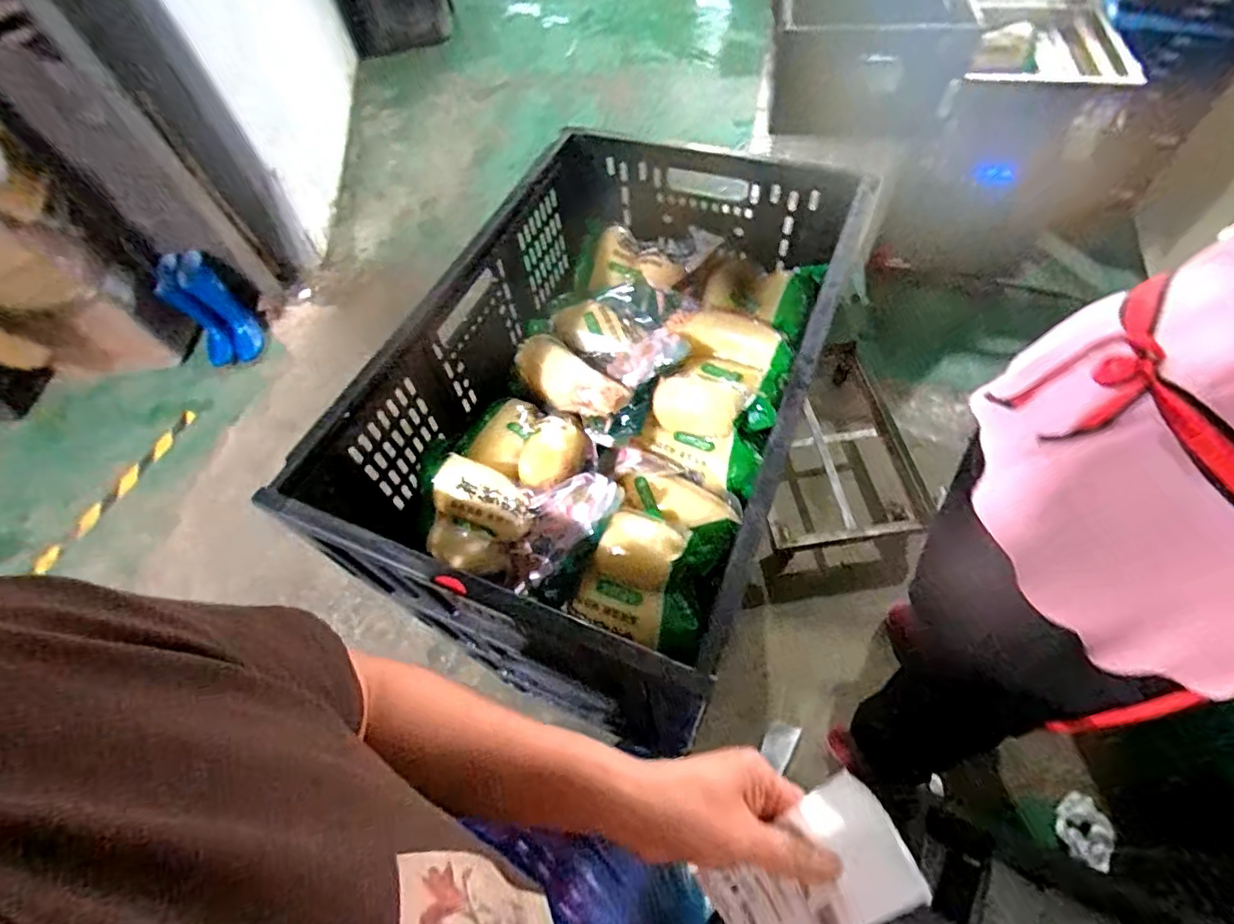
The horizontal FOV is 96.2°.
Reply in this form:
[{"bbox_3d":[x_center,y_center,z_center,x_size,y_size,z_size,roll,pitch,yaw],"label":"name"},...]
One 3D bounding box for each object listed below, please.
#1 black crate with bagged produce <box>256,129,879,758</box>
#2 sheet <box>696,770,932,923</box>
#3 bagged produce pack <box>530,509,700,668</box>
[{"bbox_3d":[-0.006,-0.096,0.628,0.411,0.199,0.608,23,64,14],"label":"black crate with bagged produce"},{"bbox_3d":[0.102,0.235,0.311,0.126,0.011,0.062,-47,48,23],"label":"sheet"},{"bbox_3d":[0.019,0.116,0.554,0.157,0.065,0.122,23,64,14],"label":"bagged produce pack"}]

